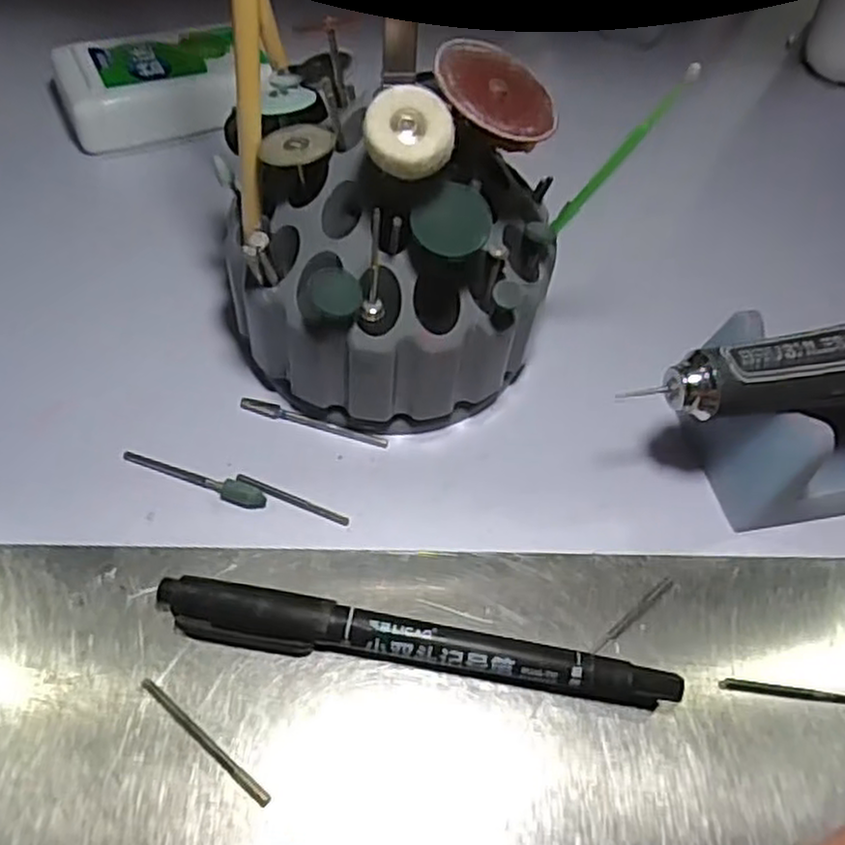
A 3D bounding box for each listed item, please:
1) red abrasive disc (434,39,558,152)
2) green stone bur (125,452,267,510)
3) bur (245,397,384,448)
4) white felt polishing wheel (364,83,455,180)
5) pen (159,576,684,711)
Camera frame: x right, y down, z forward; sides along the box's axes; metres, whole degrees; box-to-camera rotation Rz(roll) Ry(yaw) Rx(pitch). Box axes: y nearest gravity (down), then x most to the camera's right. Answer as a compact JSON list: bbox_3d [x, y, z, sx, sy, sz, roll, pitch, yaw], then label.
[{"bbox_3d":[0.019,-0.083,0.189,0.033,0.004,0.033,12,61,-22],"label":"red abrasive disc"},{"bbox_3d":[-0.069,0.017,0.227,0.046,0.005,0.006,17,54,7],"label":"green stone bur"},{"bbox_3d":[-0.035,0.000,0.244,0.049,0.004,0.004,13,53,4],"label":"bur"},{"bbox_3d":[-0.004,-0.070,0.183,0.021,0.007,0.022,2,78,-9],"label":"white felt polishing wheel"},{"bbox_3d":[-0.001,0.059,0.198,0.133,0.013,0.012,9,54,1],"label":"pen"}]

